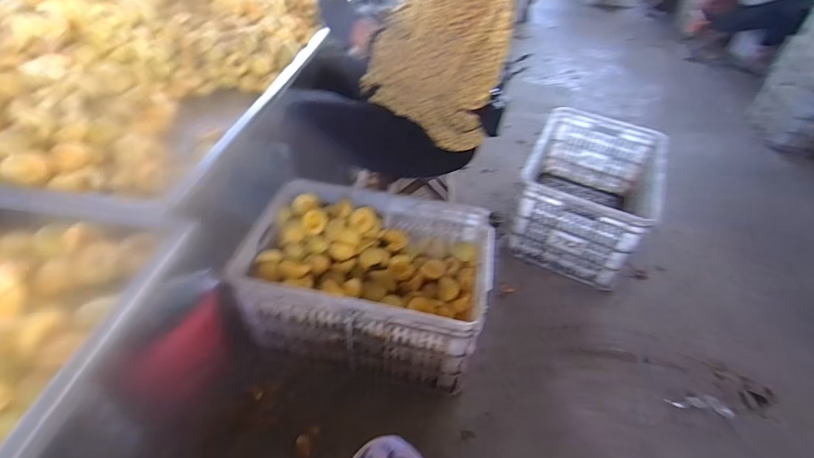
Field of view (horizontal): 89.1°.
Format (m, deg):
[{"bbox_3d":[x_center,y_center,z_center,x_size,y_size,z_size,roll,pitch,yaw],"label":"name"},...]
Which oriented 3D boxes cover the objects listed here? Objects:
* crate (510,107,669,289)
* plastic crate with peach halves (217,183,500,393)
[{"bbox_3d":[0.600,-0.139,1.394,0.377,0.276,0.568,22,45,16],"label":"crate"},{"bbox_3d":[-0.096,0.106,1.002,0.543,0.218,0.386,13,44,7],"label":"plastic crate with peach halves"}]

